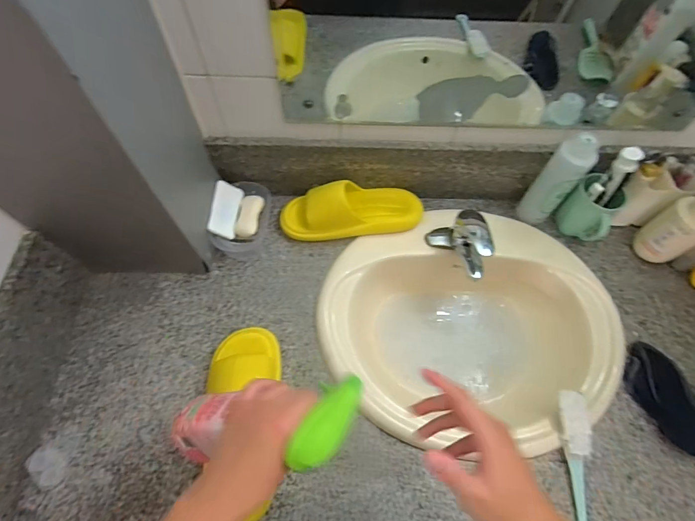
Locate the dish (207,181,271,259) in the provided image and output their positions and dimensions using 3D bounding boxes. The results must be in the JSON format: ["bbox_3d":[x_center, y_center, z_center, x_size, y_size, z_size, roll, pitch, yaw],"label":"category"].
[{"bbox_3d":[-0.204,-0.081,0.728,0.100,0.068,0.151,7,63,2],"label":"dish"}]

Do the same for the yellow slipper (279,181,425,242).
[{"bbox_3d":[0.009,-0.098,0.726,0.274,0.092,0.090,-6,63,-5],"label":"yellow slipper"}]

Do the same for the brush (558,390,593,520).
[{"bbox_3d":[0.356,0.306,0.566,0.050,0.043,0.205,3,63,0],"label":"brush"}]

